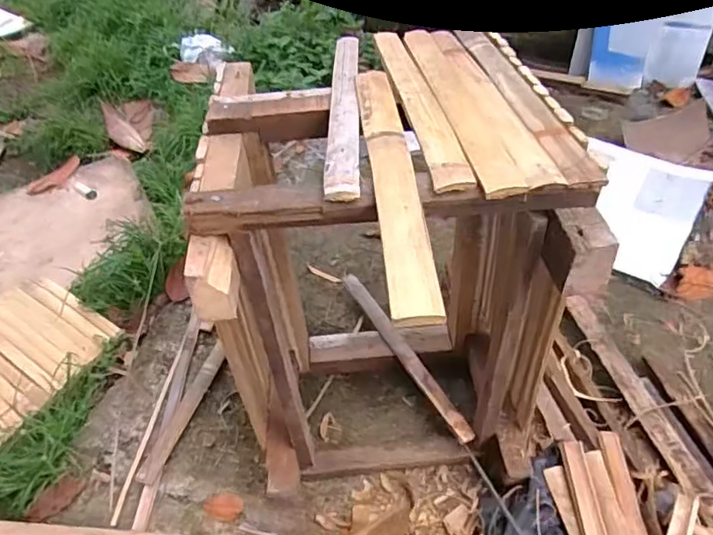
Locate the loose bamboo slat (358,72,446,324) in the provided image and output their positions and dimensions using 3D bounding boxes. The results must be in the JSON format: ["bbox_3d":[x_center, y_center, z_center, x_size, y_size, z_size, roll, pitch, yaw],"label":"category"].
[{"bbox_3d":[0.031,-0.094,0.497,0.038,0.005,0.377,-6,43,0],"label":"loose bamboo slat"}]

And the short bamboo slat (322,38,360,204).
[{"bbox_3d":[-0.012,-0.184,0.605,0.031,0.010,0.367,-2,42,2],"label":"short bamboo slat"}]

